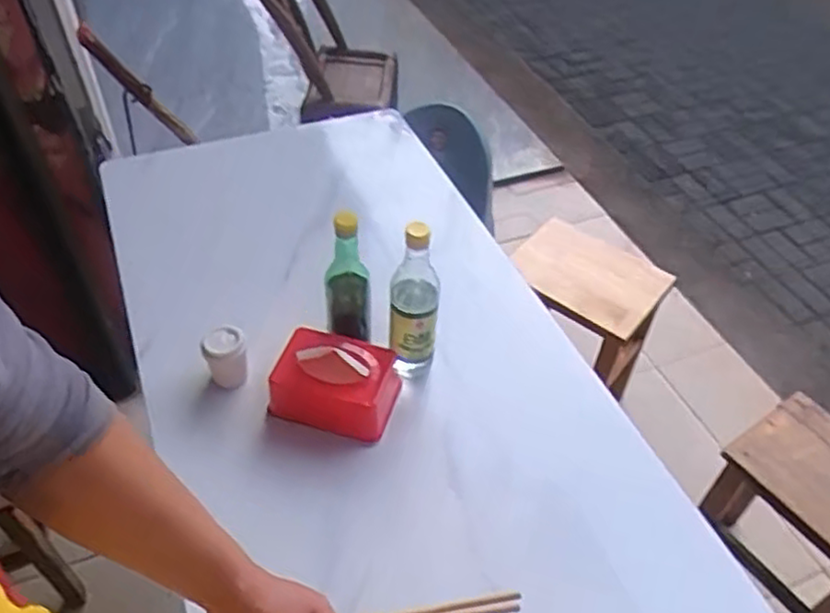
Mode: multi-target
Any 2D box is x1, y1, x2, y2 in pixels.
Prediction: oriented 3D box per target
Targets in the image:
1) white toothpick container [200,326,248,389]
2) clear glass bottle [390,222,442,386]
[{"bbox_3d":[-0.257,0.070,0.966,0.059,0.068,0.061,-11,48,-11],"label":"white toothpick container"},{"bbox_3d":[-0.002,-0.009,0.929,0.066,0.242,0.077,3,47,2],"label":"clear glass bottle"}]

